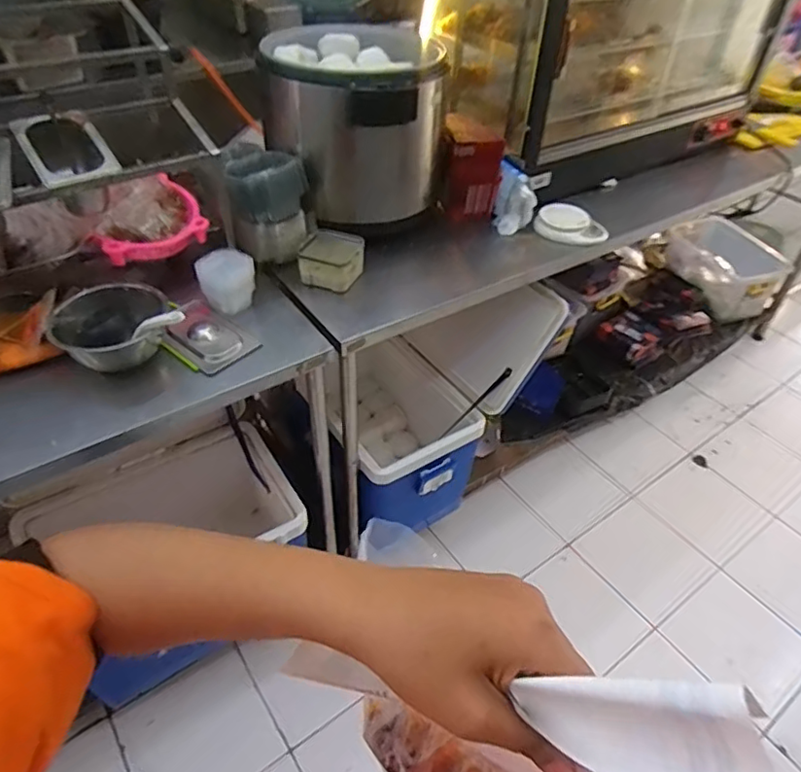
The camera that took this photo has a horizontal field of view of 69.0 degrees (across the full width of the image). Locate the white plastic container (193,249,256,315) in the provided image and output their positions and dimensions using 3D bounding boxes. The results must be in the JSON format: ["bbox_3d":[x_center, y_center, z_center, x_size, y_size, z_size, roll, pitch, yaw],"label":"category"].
[{"bbox_3d":[-0.294,-0.177,0.996,0.088,0.082,0.072,-11,45,-15],"label":"white plastic container"}]

